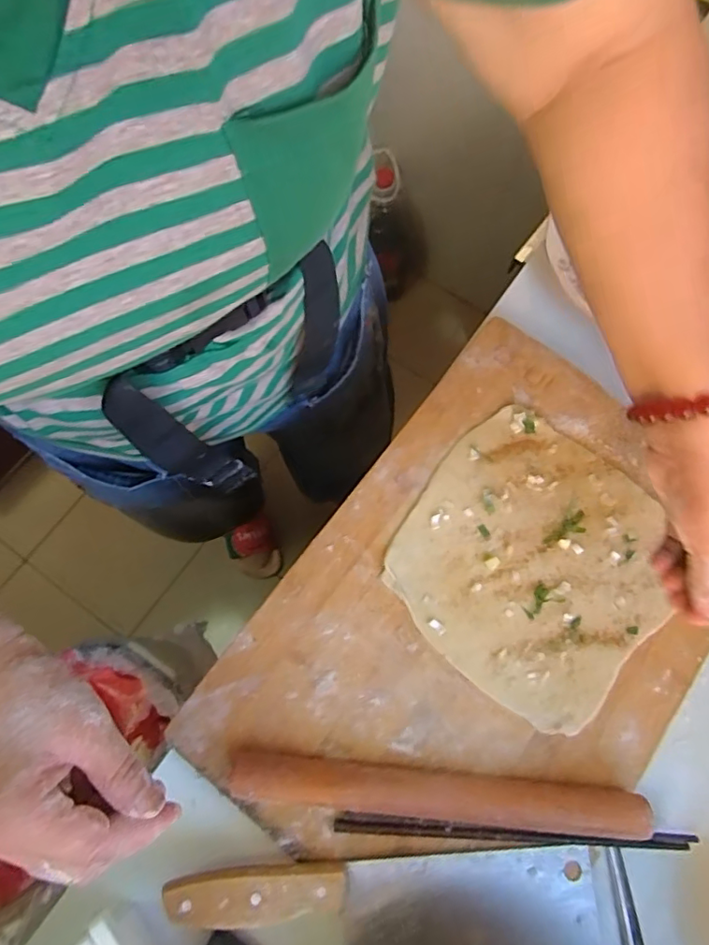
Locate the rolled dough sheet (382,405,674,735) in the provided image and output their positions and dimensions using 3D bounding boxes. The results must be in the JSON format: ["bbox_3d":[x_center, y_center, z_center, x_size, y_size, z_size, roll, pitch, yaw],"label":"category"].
[{"bbox_3d":[0.142,0.067,0.443,0.198,0.009,0.204,41,77,10],"label":"rolled dough sheet"}]

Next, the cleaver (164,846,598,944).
[{"bbox_3d":[0.023,0.301,0.362,0.276,0.022,0.082,-2,73,-2],"label":"cleaver"}]

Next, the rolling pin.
[{"bbox_3d":[0.054,0.221,0.382,0.278,0.033,0.029,6,73,0],"label":"rolling pin"}]

